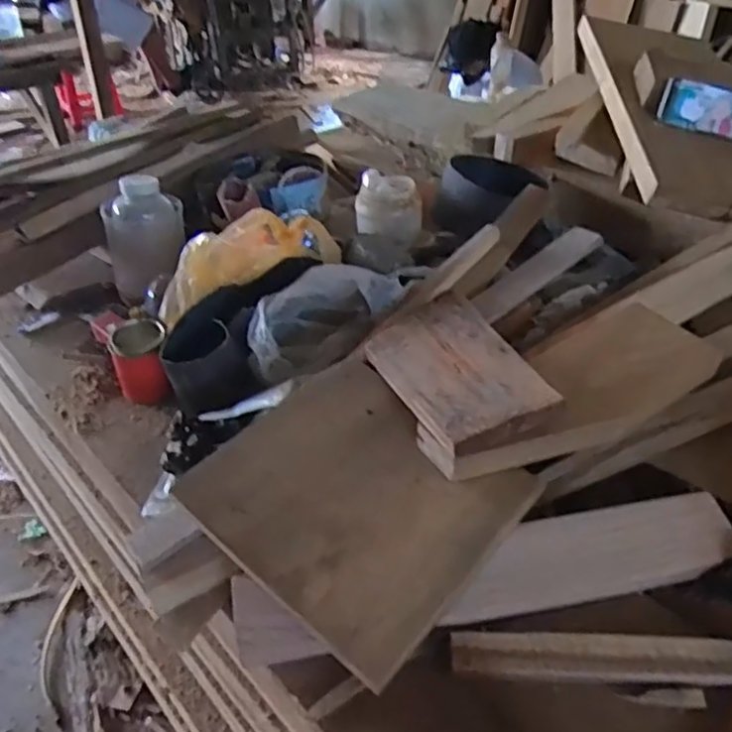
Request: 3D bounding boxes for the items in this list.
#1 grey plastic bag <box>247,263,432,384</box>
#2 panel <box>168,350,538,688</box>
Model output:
[{"bbox_3d":[-0.033,-0.069,0.820,0.248,0.092,0.100,-27,44,-30],"label":"grey plastic bag"},{"bbox_3d":[-0.008,0.119,0.597,0.253,0.013,0.236,33,55,27],"label":"panel"}]

